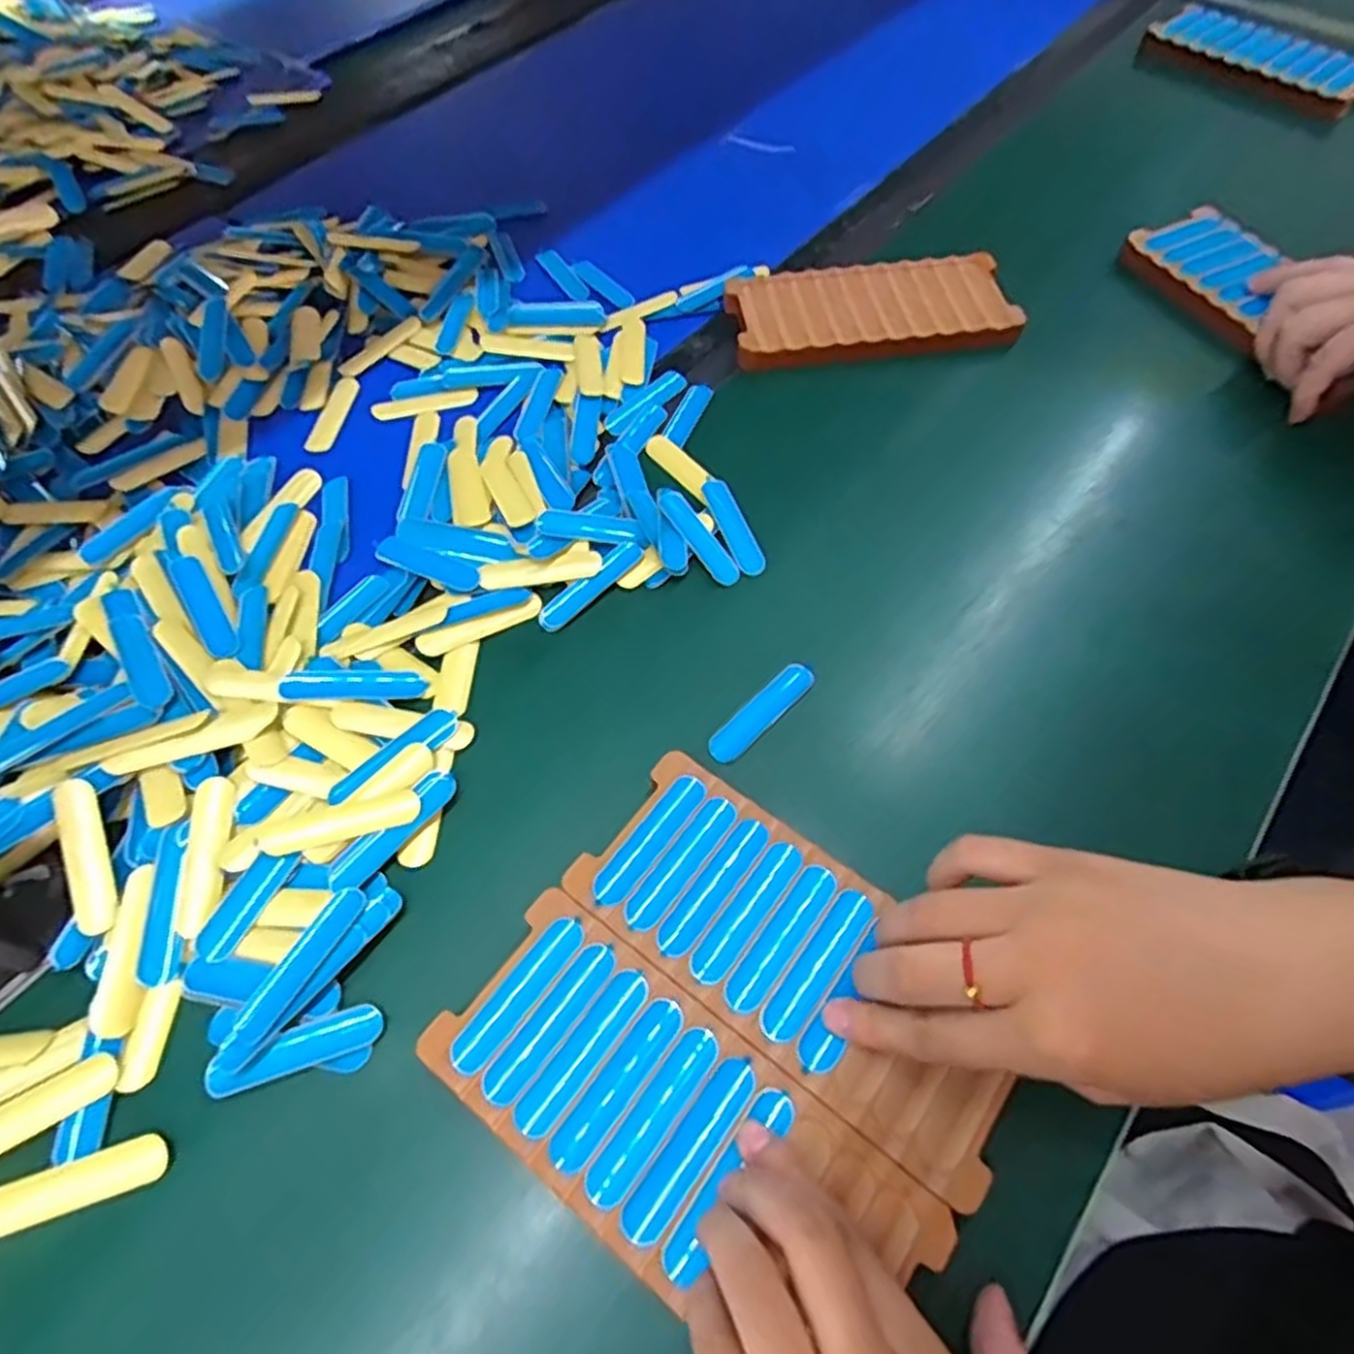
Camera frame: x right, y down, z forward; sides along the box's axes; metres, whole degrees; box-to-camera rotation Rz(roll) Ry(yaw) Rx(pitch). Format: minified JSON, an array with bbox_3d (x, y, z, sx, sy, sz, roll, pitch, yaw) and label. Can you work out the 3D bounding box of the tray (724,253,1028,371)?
[{"bbox_3d":[0.121,-0.229,0.484,0.172,0.016,0.081,-7,59,-2],"label":"tray"}]

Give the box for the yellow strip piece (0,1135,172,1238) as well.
[{"bbox_3d":[-0.210,0.176,0.267,0.062,0.004,0.016,-18,60,-8],"label":"yellow strip piece"}]

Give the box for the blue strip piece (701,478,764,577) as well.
[{"bbox_3d":[0.029,-0.079,0.403,0.013,0.005,0.064,-18,60,-8],"label":"blue strip piece"}]

